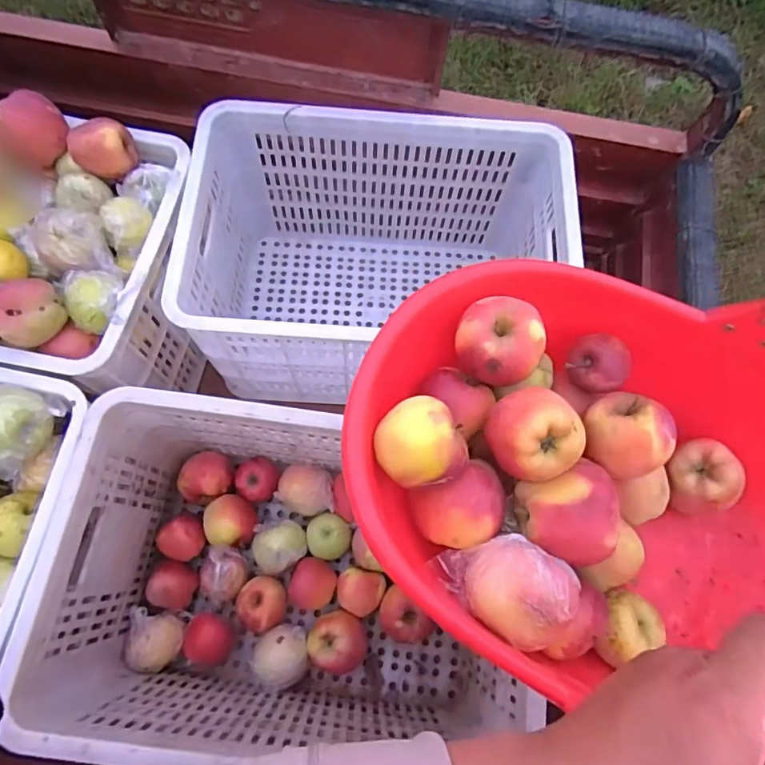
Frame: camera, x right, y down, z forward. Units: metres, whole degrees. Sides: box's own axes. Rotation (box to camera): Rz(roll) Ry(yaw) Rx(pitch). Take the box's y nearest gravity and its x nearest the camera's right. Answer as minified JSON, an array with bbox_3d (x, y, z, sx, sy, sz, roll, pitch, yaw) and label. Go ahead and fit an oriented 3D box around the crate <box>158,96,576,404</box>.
[{"bbox_3d":[-0.005,-0.178,0.809,0.512,0.305,0.361,4,73,-1],"label":"crate"}]

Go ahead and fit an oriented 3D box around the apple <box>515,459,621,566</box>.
[{"bbox_3d":[0.156,0.115,0.437,0.074,0.062,0.075,1,73,-2],"label":"apple"}]

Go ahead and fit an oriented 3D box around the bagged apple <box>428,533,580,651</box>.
[{"bbox_3d":[0.098,0.158,0.407,0.096,0.061,0.072,35,75,8],"label":"bagged apple"}]

